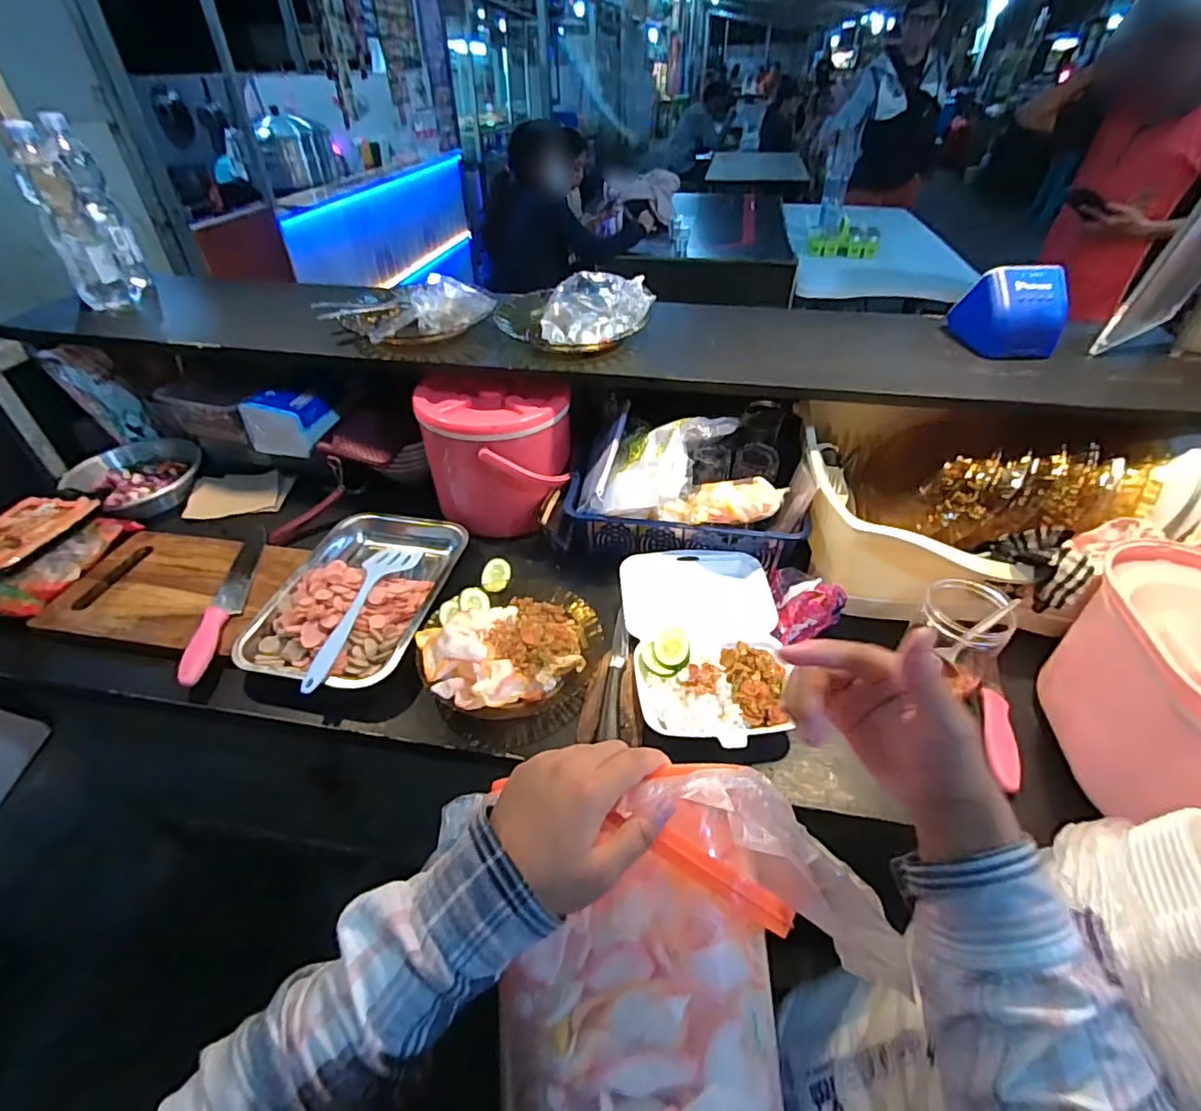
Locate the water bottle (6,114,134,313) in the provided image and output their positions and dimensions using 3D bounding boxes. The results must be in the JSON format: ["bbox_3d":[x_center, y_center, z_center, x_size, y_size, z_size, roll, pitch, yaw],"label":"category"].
[{"bbox_3d":[-0.774,-0.479,0.865,0.069,0.234,0.076,-25,50,-25],"label":"water bottle"}]

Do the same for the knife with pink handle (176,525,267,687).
[{"bbox_3d":[-0.502,0.050,0.796,0.038,0.030,0.304,-6,44,-7],"label":"knife with pink handle"}]

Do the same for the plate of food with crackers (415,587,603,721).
[{"bbox_3d":[-0.109,0.096,0.721,0.211,0.064,0.193,1,44,-1],"label":"plate of food with crackers"}]

